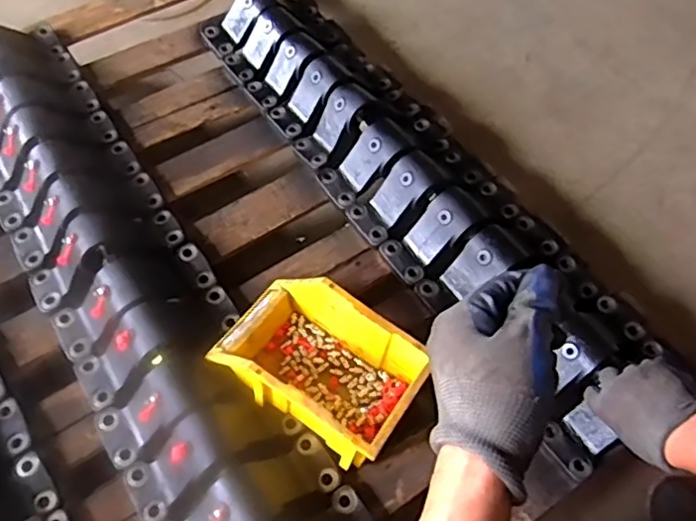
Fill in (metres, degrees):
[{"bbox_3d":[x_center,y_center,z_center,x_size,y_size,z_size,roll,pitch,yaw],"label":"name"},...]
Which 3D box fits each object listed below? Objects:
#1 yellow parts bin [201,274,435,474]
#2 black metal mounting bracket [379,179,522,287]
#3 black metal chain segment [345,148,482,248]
[{"bbox_3d":[-0.035,0.124,0.750,0.251,0.113,0.156,31,65,16],"label":"yellow parts bin"},{"bbox_3d":[0.161,-0.059,0.880,0.221,0.073,0.088,-32,66,-17],"label":"black metal mounting bracket"},{"bbox_3d":[0.106,-0.114,0.907,0.214,0.072,0.092,-31,65,-16],"label":"black metal chain segment"}]

